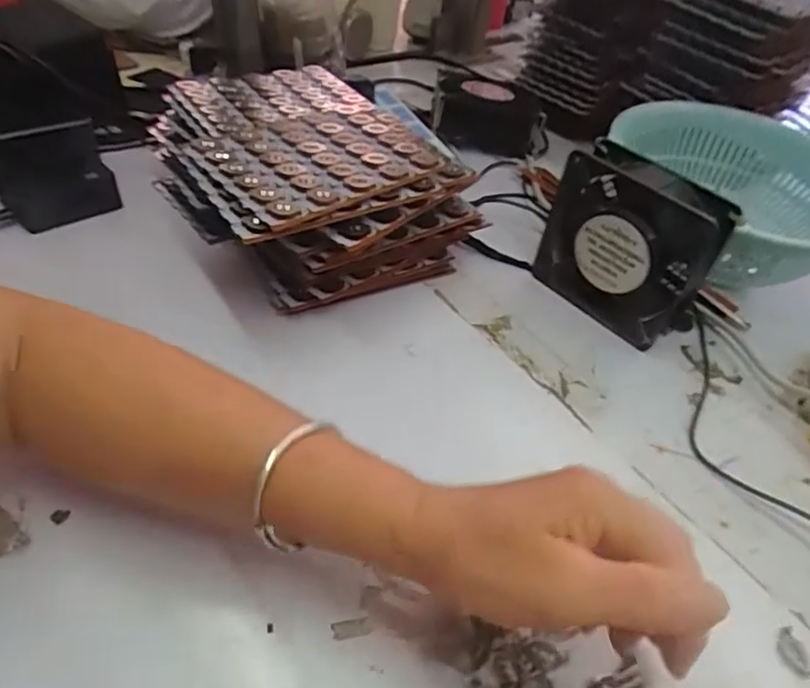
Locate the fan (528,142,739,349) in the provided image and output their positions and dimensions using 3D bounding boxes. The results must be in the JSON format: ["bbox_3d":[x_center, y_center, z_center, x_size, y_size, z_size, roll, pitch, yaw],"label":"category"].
[{"bbox_3d":[0.170,-0.075,0.452,0.126,0.120,0.054,35,50,26],"label":"fan"}]

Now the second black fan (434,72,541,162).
[{"bbox_3d":[0.097,-0.272,0.686,0.127,0.056,0.112,8,44,0],"label":"second black fan"}]

